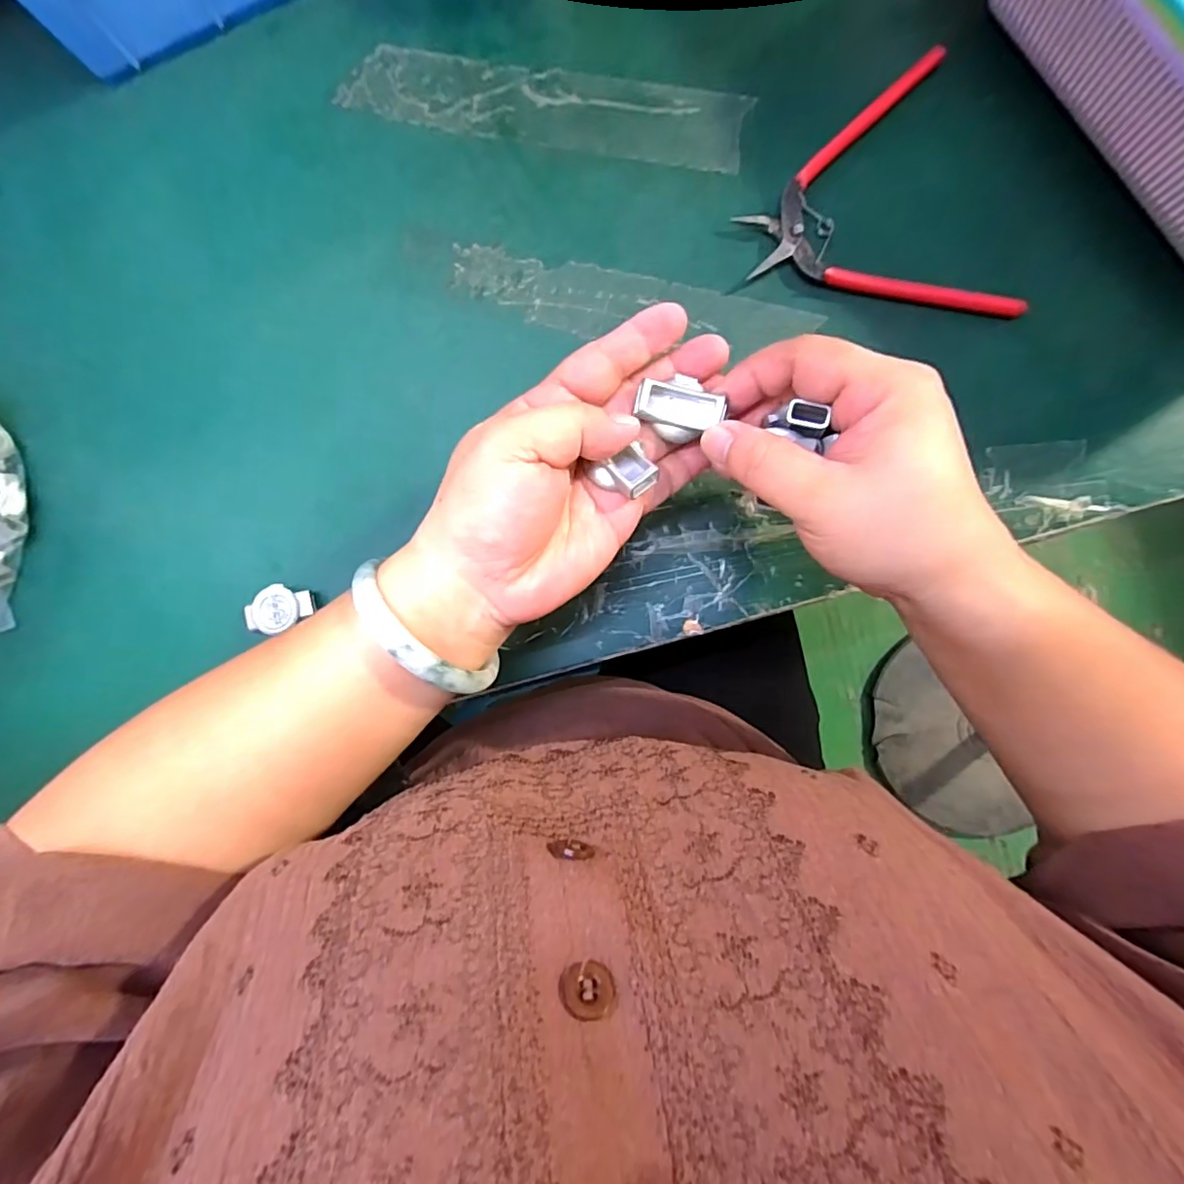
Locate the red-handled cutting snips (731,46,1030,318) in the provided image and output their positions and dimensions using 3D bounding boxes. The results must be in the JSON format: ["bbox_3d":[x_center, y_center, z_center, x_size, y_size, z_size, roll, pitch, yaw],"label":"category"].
[{"bbox_3d":[0.145,-0.192,0.290,0.119,0.011,0.139,-19,87,3],"label":"red-handled cutting snips"}]

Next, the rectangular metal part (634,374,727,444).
[{"bbox_3d":[0.036,-0.075,0.227,0.031,0.013,0.022,14,89,4],"label":"rectangular metal part"}]

